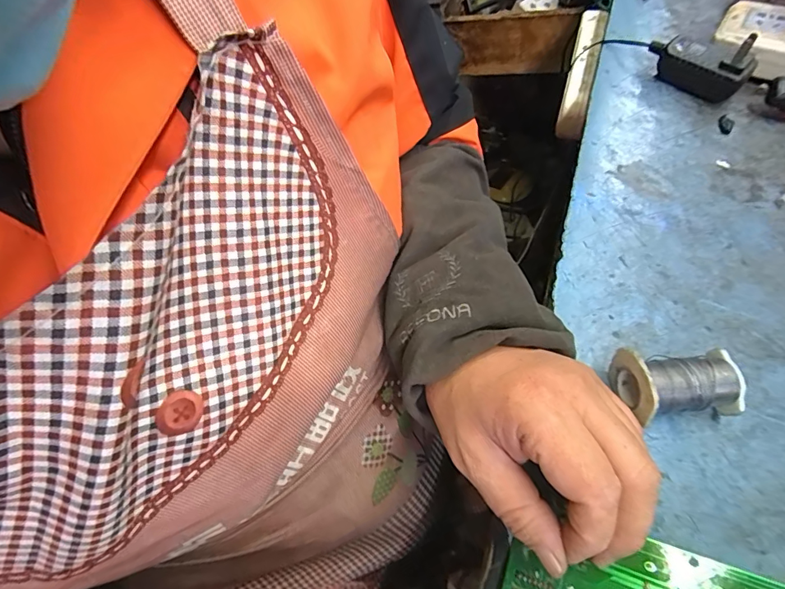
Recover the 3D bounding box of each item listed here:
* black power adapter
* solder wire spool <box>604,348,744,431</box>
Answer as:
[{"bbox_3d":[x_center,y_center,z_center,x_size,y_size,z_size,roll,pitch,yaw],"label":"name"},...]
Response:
[{"bbox_3d":[0.284,-0.217,0.406,0.086,0.051,0.028,38,69,21],"label":"black power adapter"},{"bbox_3d":[0.172,0.054,0.266,0.068,0.040,0.041,-7,61,-1],"label":"solder wire spool"}]

